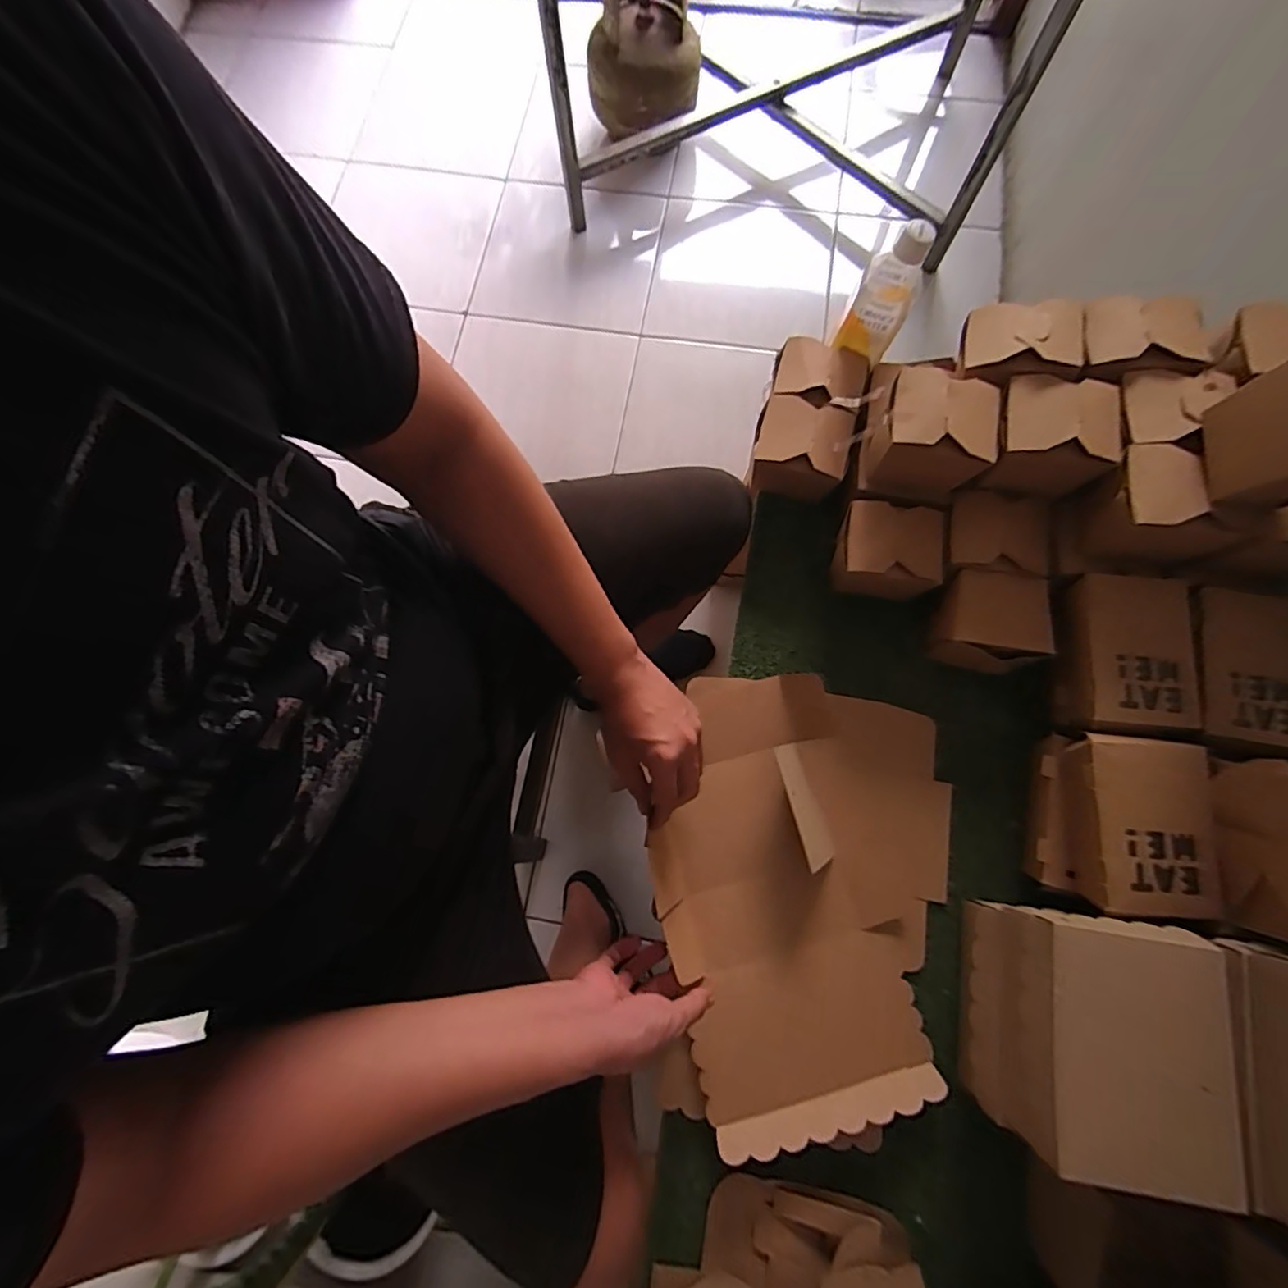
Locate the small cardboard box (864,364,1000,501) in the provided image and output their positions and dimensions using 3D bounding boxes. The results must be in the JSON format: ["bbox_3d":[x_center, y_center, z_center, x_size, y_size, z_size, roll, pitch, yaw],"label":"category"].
[{"bbox_3d":[0.281,-0.205,0.566,0.104,0.095,0.085,11,76,3],"label":"small cardboard box"}]

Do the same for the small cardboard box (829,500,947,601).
[{"bbox_3d":[0.256,-0.096,0.620,0.104,0.075,0.085,10,76,3],"label":"small cardboard box"}]

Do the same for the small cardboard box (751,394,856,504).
[{"bbox_3d":[0.174,-0.216,0.638,0.098,0.068,0.096,17,77,5],"label":"small cardboard box"}]

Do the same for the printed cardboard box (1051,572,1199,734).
[{"bbox_3d":[0.462,0.012,0.557,0.100,0.060,0.146,4,76,2],"label":"printed cardboard box"}]

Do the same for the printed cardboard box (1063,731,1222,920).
[{"bbox_3d":[0.442,0.163,0.514,0.091,0.059,0.147,5,76,2],"label":"printed cardboard box"}]

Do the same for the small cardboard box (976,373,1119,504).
[{"bbox_3d":[0.386,-0.196,0.549,0.099,0.075,0.086,12,76,4],"label":"small cardboard box"}]

